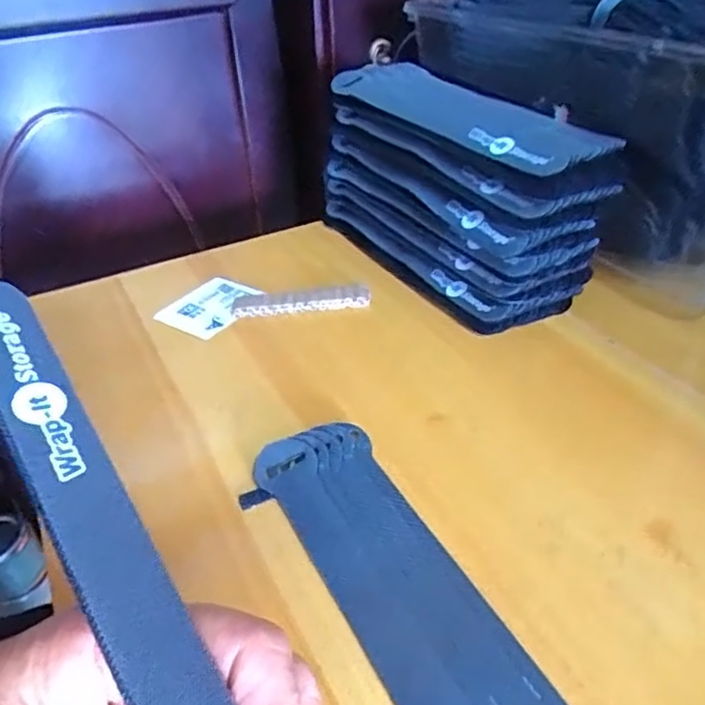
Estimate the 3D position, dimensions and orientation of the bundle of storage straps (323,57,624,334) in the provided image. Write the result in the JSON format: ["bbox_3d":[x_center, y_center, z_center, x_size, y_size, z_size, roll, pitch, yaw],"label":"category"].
[{"bbox_3d":[0.065,-0.110,0.410,0.088,0.109,0.204,-20,40,-22],"label":"bundle of storage straps"}]

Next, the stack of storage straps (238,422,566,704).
[{"bbox_3d":[0.020,0.093,0.213,0.057,0.007,0.197,-19,39,-20],"label":"stack of storage straps"}]

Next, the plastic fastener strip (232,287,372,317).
[{"bbox_3d":[-0.032,-0.032,0.395,0.086,0.012,0.020,-1,36,2],"label":"plastic fastener strip"}]

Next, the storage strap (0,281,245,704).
[{"bbox_3d":[-0.053,0.059,0.149,0.023,0.006,0.195,-24,67,-28],"label":"storage strap"}]

